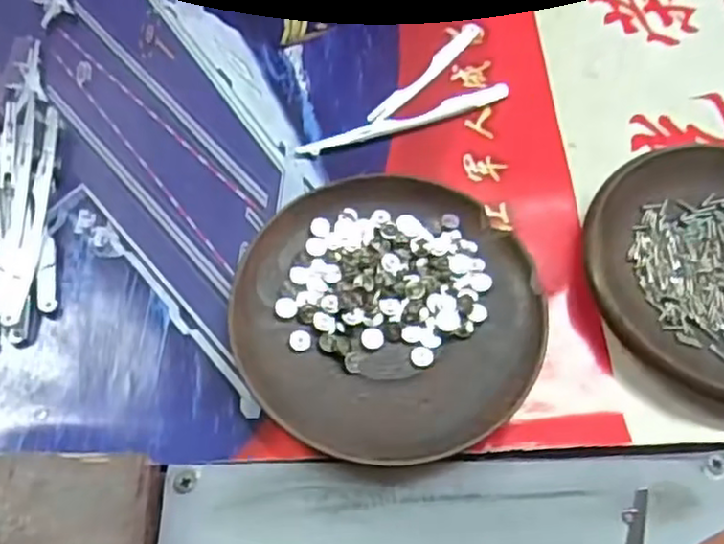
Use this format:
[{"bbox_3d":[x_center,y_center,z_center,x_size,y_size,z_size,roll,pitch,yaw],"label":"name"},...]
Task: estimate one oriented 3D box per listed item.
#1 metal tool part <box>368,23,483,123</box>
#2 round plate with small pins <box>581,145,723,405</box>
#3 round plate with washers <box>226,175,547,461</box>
[{"bbox_3d":[0.032,-0.095,0.342,0.009,0.005,0.080,36,66,16],"label":"metal tool part"},{"bbox_3d":[0.146,0.001,0.286,0.111,0.019,0.109,1,61,-2],"label":"round plate with small pins"},{"bbox_3d":[0.010,0.015,0.275,0.112,0.015,0.115,-1,61,-3],"label":"round plate with washers"}]

